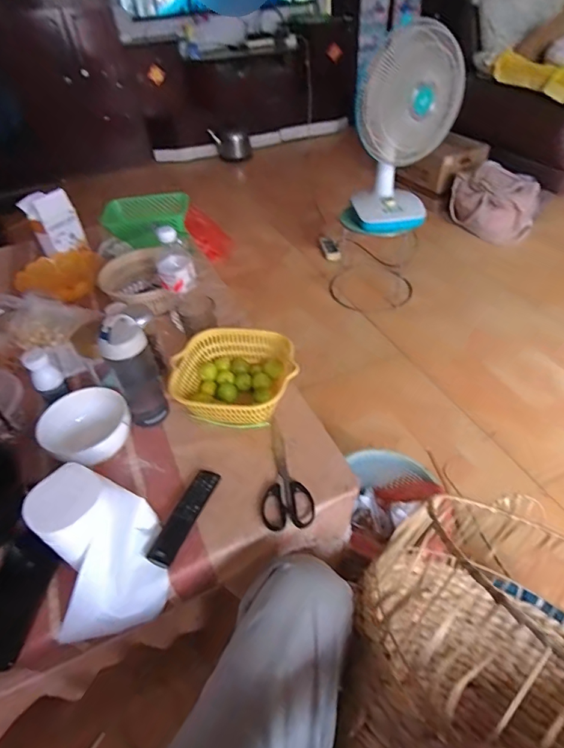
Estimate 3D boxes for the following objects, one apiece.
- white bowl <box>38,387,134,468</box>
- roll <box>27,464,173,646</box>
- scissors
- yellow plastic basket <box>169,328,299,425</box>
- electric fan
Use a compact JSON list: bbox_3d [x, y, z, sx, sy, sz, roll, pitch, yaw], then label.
[{"bbox_3d":[-0.310,0.091,0.702,0.136,0.067,0.132,-2,45,2],"label":"white bowl"},{"bbox_3d":[-0.231,0.217,0.541,0.121,0.161,0.141,-15,45,-10],"label":"roll"},{"bbox_3d":[0.002,0.148,0.662,0.074,0.008,0.191,-7,45,-2],"label":"scissors"},{"bbox_3d":[-0.080,0.007,0.761,0.202,0.079,0.189,2,45,7],"label":"yellow plastic basket"},{"bbox_3d":[0.366,-0.735,1.342,0.301,0.537,0.225,17,48,20],"label":"electric fan"}]

